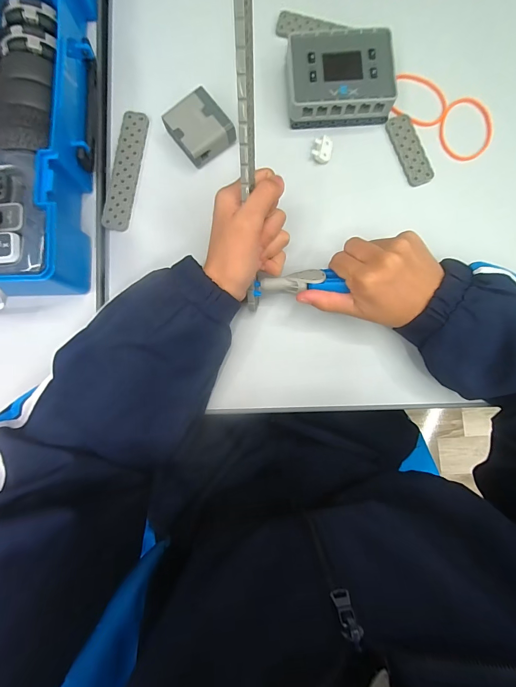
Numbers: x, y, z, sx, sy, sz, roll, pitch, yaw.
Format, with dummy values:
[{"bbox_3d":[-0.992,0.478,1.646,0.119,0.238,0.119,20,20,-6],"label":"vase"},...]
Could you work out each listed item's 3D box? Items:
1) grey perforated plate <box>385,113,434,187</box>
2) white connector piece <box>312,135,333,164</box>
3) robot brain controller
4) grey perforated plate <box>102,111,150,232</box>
[{"bbox_3d":[0.156,-0.199,0.337,0.029,0.005,0.073,-20,85,-2],"label":"grey perforated plate"},{"bbox_3d":[0.066,-0.198,0.335,0.019,0.009,0.024,14,85,1],"label":"white connector piece"},{"bbox_3d":[0.079,-0.262,0.328,0.101,0.034,0.075,-5,85,-1],"label":"robot brain controller"},{"bbox_3d":[-0.135,-0.175,0.335,0.027,0.007,0.122,10,85,0],"label":"grey perforated plate"}]

